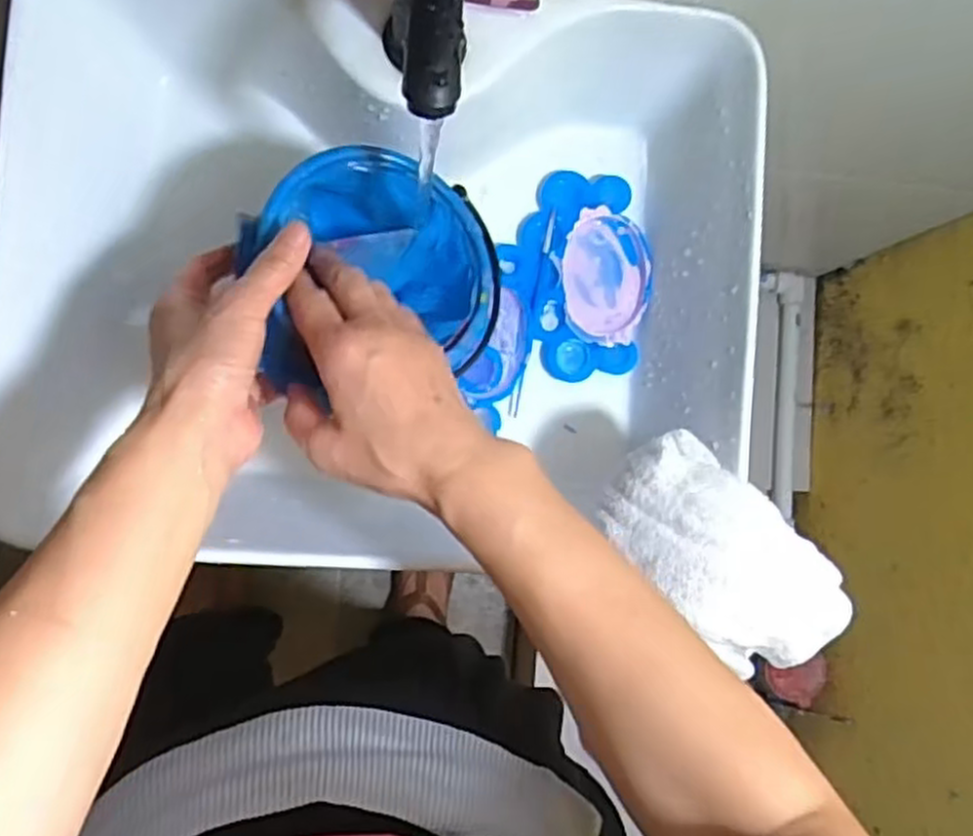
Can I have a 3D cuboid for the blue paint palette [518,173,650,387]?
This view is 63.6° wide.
[{"bbox_3d":[0.076,-0.107,0.590,0.088,0.022,0.148,-9,89,-9],"label":"blue paint palette"}]

